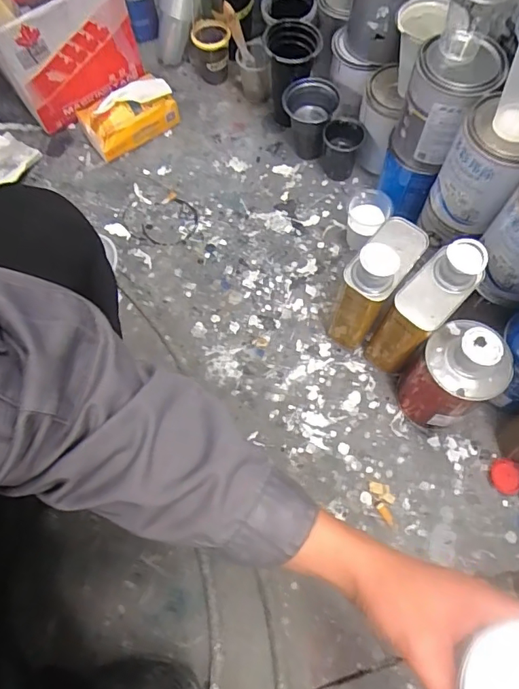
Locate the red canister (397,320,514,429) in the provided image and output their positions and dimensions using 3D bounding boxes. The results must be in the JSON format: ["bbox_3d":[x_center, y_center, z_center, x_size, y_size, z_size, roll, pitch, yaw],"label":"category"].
[{"bbox_3d":[0.243,0.038,0.619,0.097,0.180,0.099,42,75,15],"label":"red canister"}]

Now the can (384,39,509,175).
[{"bbox_3d":[0.240,-0.310,0.642,0.098,0.140,0.102,24,71,10],"label":"can"}]

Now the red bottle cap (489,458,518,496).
[{"bbox_3d":[0.326,0.174,0.643,0.043,0.009,0.041,0,69,1],"label":"red bottle cap"}]

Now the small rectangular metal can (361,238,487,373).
[{"bbox_3d":[0.206,-0.048,0.639,0.077,0.215,0.115,41,75,15],"label":"small rectangular metal can"}]

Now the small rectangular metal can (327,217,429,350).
[{"bbox_3d":[0.152,-0.082,0.654,0.121,0.210,0.075,-41,73,-13],"label":"small rectangular metal can"}]

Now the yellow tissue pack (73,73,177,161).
[{"bbox_3d":[-0.230,-0.408,0.869,0.155,0.072,0.074,-34,72,-11],"label":"yellow tissue pack"}]

